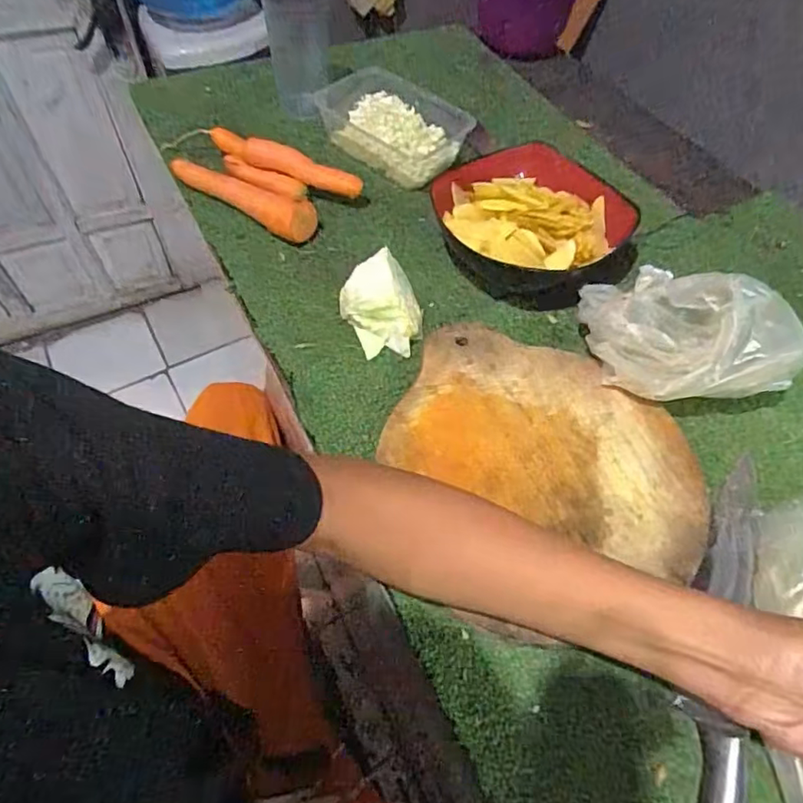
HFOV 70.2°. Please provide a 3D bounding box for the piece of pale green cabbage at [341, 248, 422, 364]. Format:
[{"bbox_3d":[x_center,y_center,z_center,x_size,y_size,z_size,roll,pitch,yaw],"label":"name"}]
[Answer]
[{"bbox_3d":[-0.017,-0.084,0.512,0.065,0.058,0.077,-16,59,-12],"label":"piece of pale green cabbage"}]

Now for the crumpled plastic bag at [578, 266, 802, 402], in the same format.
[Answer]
[{"bbox_3d":[0.228,-0.063,0.461,0.130,0.068,0.131,-4,58,-5],"label":"crumpled plastic bag"}]

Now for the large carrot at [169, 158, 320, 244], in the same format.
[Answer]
[{"bbox_3d":[-0.166,-0.216,0.601,0.181,0.040,0.033,28,61,15],"label":"large carrot"}]

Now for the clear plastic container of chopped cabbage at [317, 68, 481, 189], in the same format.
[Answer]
[{"bbox_3d":[-0.014,-0.335,0.685,0.192,0.044,0.112,35,63,19],"label":"clear plastic container of chopped cabbage"}]

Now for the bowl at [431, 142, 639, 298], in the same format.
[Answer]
[{"bbox_3d":[0.122,-0.176,0.572,0.184,0.069,0.145,28,61,15],"label":"bowl"}]

